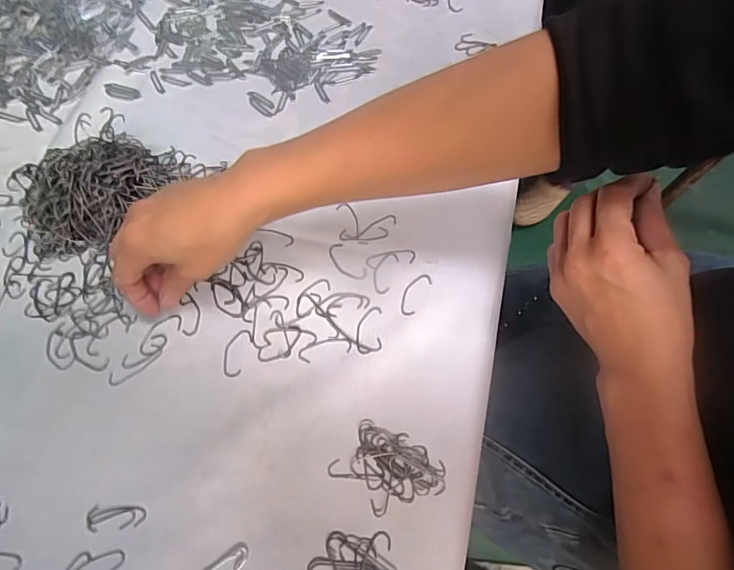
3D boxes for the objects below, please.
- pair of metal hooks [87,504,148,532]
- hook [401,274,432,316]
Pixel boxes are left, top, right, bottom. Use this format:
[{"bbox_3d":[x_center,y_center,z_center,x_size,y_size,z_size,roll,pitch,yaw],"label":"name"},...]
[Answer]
[{"bbox_3d":[-0.166,0.154,0.298,0.038,0.004,0.015,3,67,0],"label":"pair of metal hooks"},{"bbox_3d":[0.038,0.007,0.364,0.016,0.004,0.040,28,69,10],"label":"hook"}]

